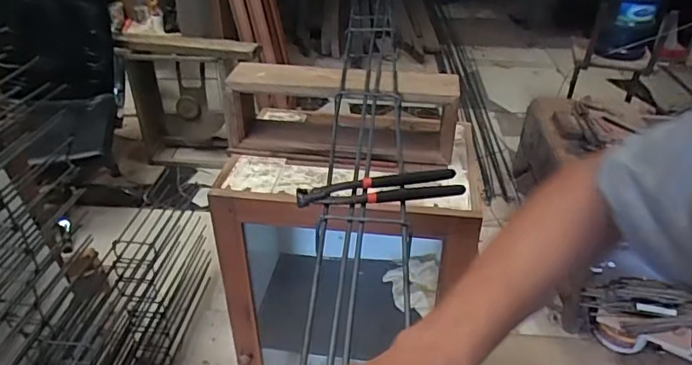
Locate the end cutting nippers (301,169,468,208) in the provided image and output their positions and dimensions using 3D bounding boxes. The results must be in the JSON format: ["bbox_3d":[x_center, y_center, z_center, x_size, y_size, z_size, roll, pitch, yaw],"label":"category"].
[{"bbox_3d":[0.044,0.004,0.688,0.213,0.030,0.047,-3,34,-5],"label":"end cutting nippers"}]

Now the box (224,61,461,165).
[{"bbox_3d":[-0.017,-0.143,1.065,0.470,0.165,0.129,5,34,7],"label":"box"}]

